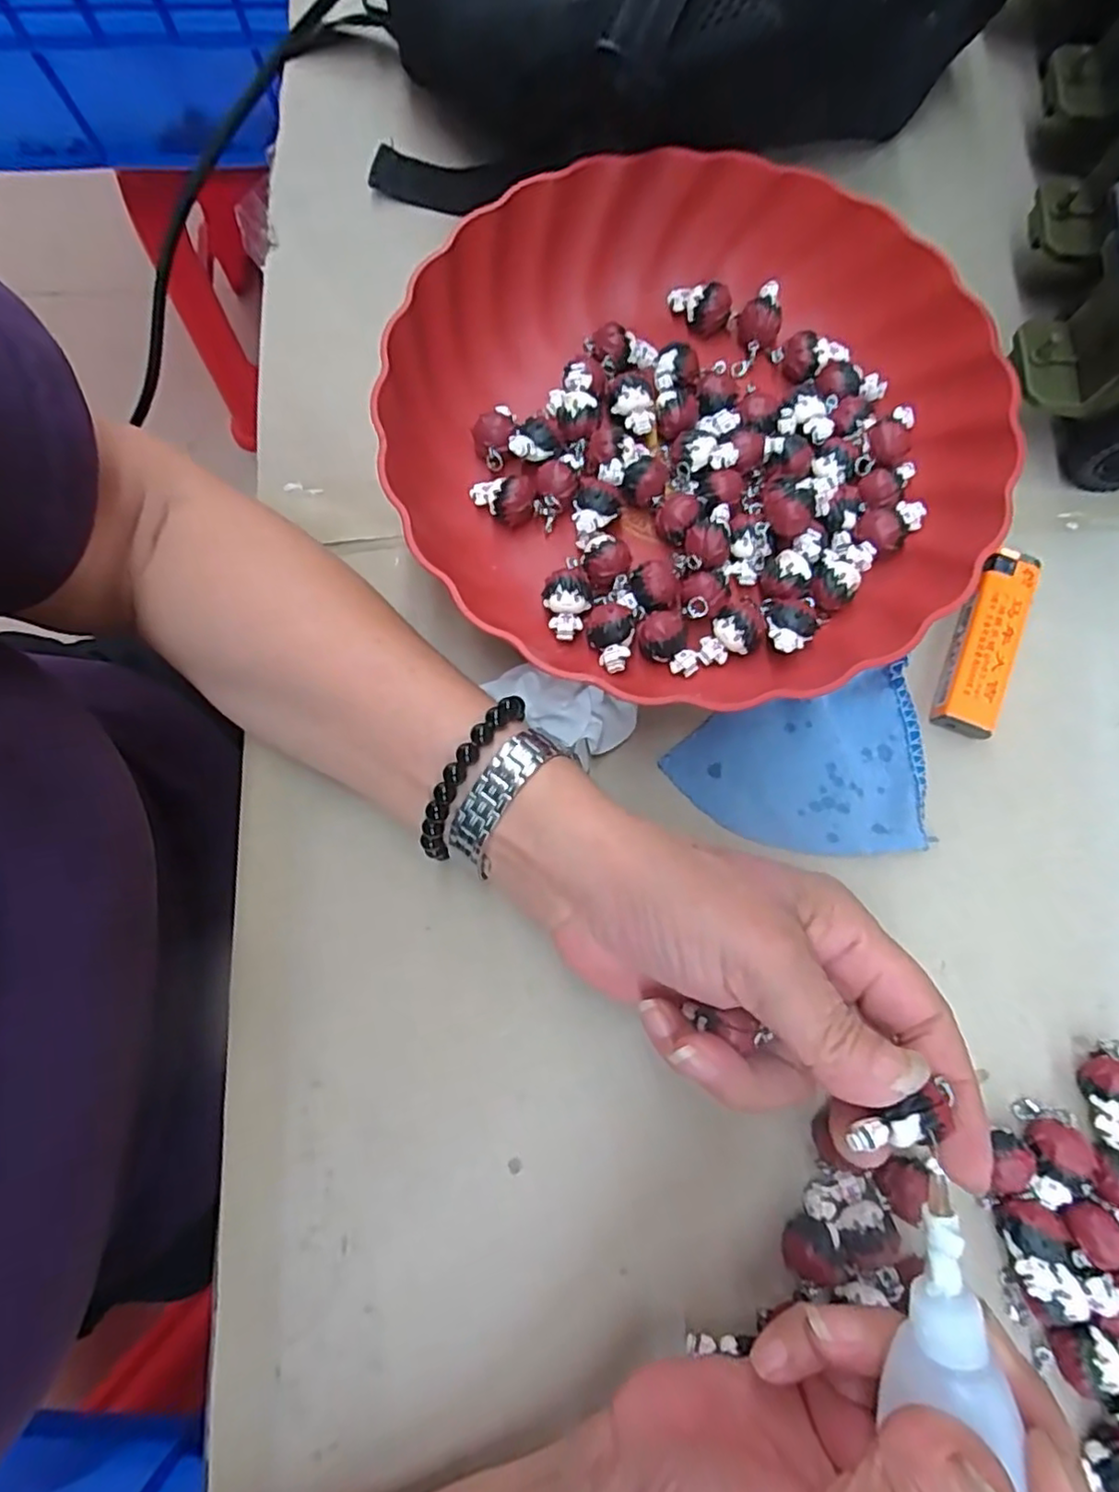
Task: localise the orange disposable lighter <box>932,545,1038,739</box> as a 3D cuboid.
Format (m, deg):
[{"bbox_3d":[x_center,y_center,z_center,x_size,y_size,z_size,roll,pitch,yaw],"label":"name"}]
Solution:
[{"bbox_3d":[0.179,-0.044,0.280,0.025,0.014,0.079,19,80,3],"label":"orange disposable lighter"}]

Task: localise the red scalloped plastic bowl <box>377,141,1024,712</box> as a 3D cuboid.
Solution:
[{"bbox_3d":[0.055,-0.134,0.278,0.234,0.052,0.240,0,79,0],"label":"red scalloped plastic bowl"}]

